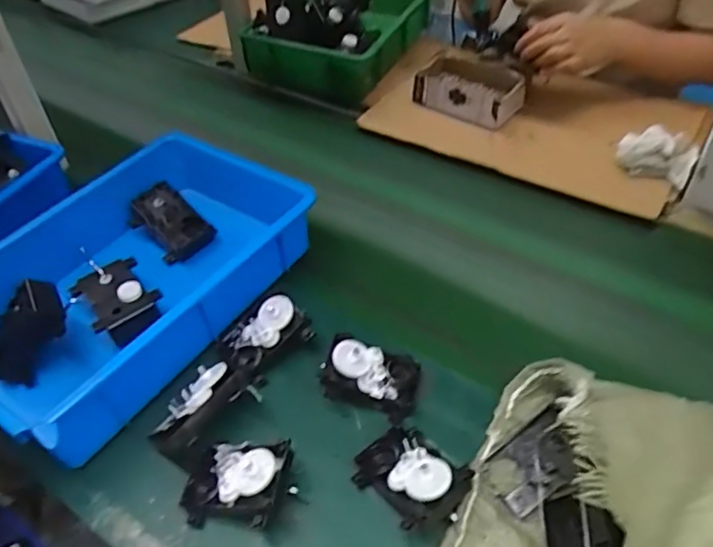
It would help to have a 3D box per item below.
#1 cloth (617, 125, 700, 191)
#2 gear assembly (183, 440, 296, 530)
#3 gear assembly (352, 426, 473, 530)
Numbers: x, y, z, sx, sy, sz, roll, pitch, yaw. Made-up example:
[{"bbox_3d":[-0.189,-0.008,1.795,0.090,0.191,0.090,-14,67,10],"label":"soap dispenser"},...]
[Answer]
[{"bbox_3d":[0.464,-0.184,0.875,0.110,0.058,0.098,27,52,27],"label":"cloth"},{"bbox_3d":[-0.113,0.196,0.536,0.101,0.055,0.079,4,45,7],"label":"gear assembly"},{"bbox_3d":[0.051,0.187,0.534,0.076,0.051,0.102,-31,51,-26],"label":"gear assembly"}]

